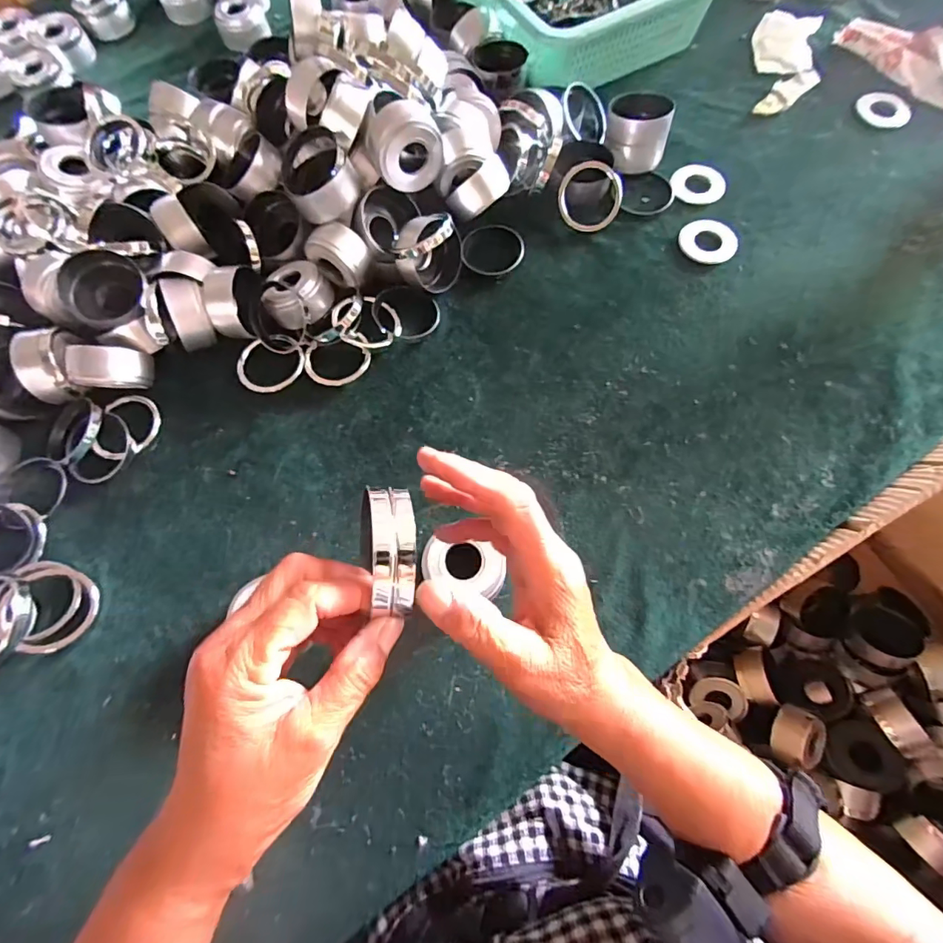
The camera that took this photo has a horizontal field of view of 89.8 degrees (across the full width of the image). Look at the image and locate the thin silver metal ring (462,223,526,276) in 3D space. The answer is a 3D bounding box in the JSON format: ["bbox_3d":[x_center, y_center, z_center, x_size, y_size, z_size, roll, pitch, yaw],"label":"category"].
[{"bbox_3d":[0.023,-0.240,0.511,0.068,0.006,0.060,-9,71,-1],"label":"thin silver metal ring"}]

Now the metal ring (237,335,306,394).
[{"bbox_3d":[-0.203,-0.110,0.478,0.068,0.011,0.055,-28,73,-6],"label":"metal ring"}]

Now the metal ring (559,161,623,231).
[{"bbox_3d":[0.127,-0.294,0.507,0.067,0.014,0.065,3,113,4],"label":"metal ring"}]

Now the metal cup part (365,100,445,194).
[{"bbox_3d":[-0.064,-0.314,0.460,0.069,0.057,0.056,-24,72,-6],"label":"metal cup part"}]

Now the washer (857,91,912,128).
[{"bbox_3d":[0.485,-0.426,0.556,0.058,0.007,0.058,-1,71,2],"label":"washer"}]

